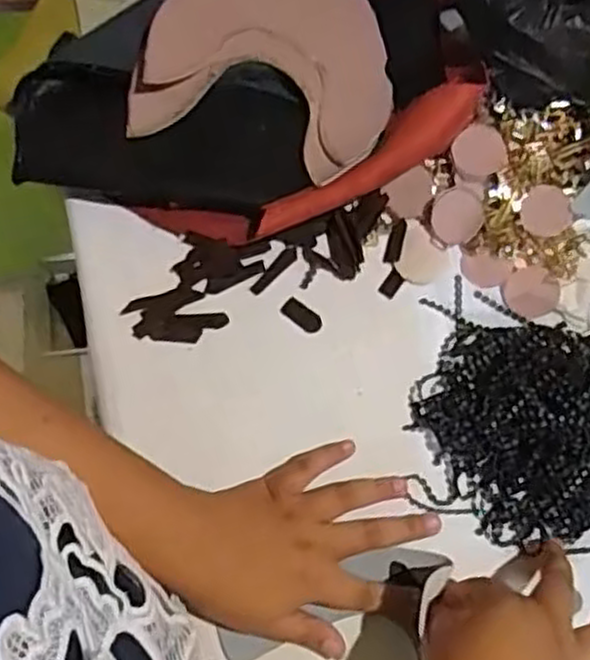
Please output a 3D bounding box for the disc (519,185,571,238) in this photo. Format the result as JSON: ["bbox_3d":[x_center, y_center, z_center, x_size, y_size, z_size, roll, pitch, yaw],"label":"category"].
[{"bbox_3d":[0.164,-0.078,0.503,0.032,0.004,0.034,-1,81,4],"label":"disc"}]

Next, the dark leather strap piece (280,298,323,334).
[{"bbox_3d":[0.005,-0.009,0.491,0.027,0.004,0.013,34,76,7],"label":"dark leather strap piece"}]

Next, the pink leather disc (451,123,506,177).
[{"bbox_3d":[0.121,-0.119,0.505,0.035,0.004,0.036,1,74,-2],"label":"pink leather disc"}]

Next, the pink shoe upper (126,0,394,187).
[{"bbox_3d":[-0.011,-0.186,0.512,0.162,0.017,0.165,18,76,-14],"label":"pink shoe upper"}]

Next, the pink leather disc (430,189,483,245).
[{"bbox_3d":[0.106,-0.074,0.503,0.034,0.004,0.033,0,96,0],"label":"pink leather disc"}]

